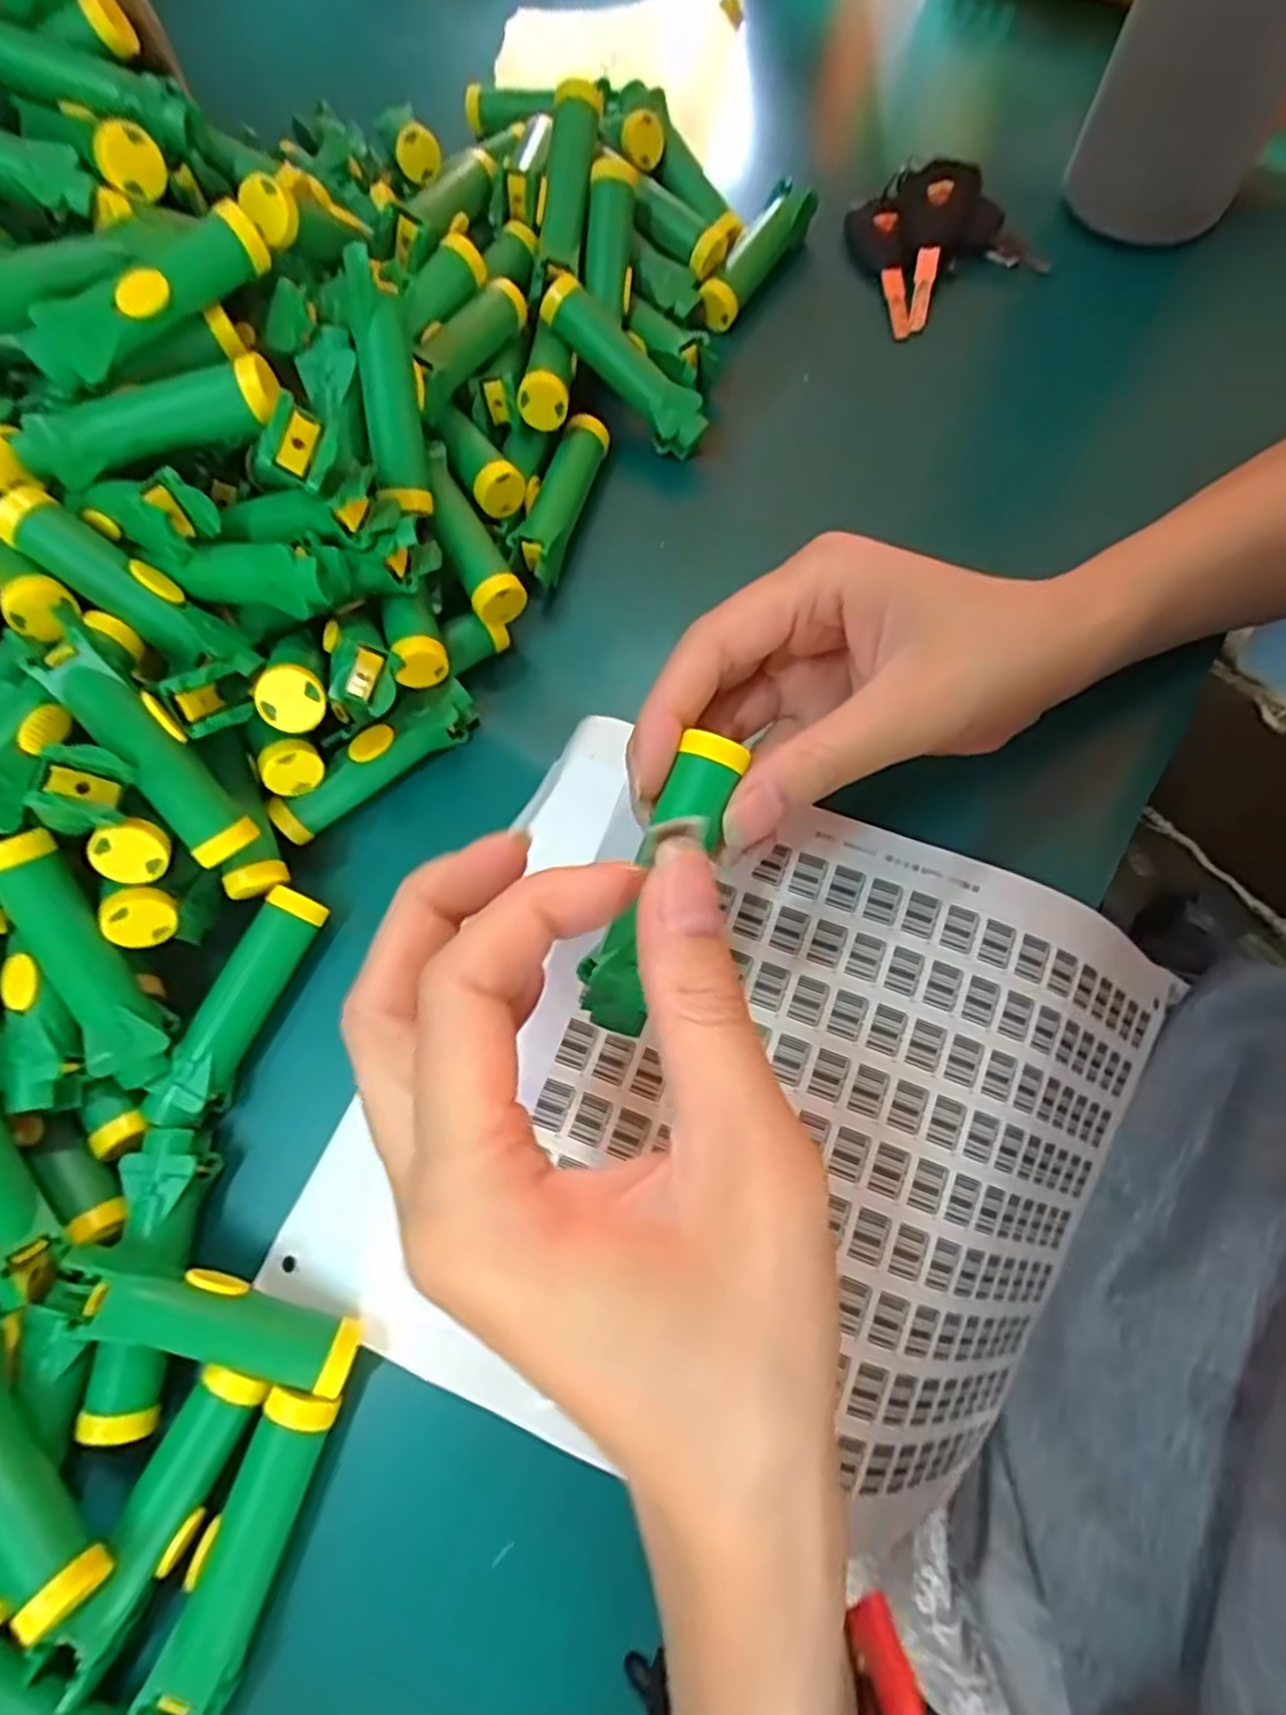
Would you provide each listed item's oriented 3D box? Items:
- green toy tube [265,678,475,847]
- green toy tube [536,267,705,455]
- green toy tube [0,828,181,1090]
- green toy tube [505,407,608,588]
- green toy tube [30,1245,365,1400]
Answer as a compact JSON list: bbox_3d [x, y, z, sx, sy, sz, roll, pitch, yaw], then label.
[{"bbox_3d":[-0.095,-0.034,0.281,0.080,0.018,0.015,-38,74,-10],"label":"green toy tube"},{"bbox_3d":[-0.008,-0.203,0.322,0.083,0.017,0.017,43,77,-6],"label":"green toy tube"},{"bbox_3d":[-0.168,0.031,0.235,0.018,0.017,0.080,-23,106,-6],"label":"green toy tube"},{"bbox_3d":[-0.034,-0.145,0.318,0.020,0.016,0.075,14,72,7],"label":"green toy tube"},{"bbox_3d":[-0.121,0.128,0.217,0.082,0.014,0.019,25,73,-11],"label":"green toy tube"}]

